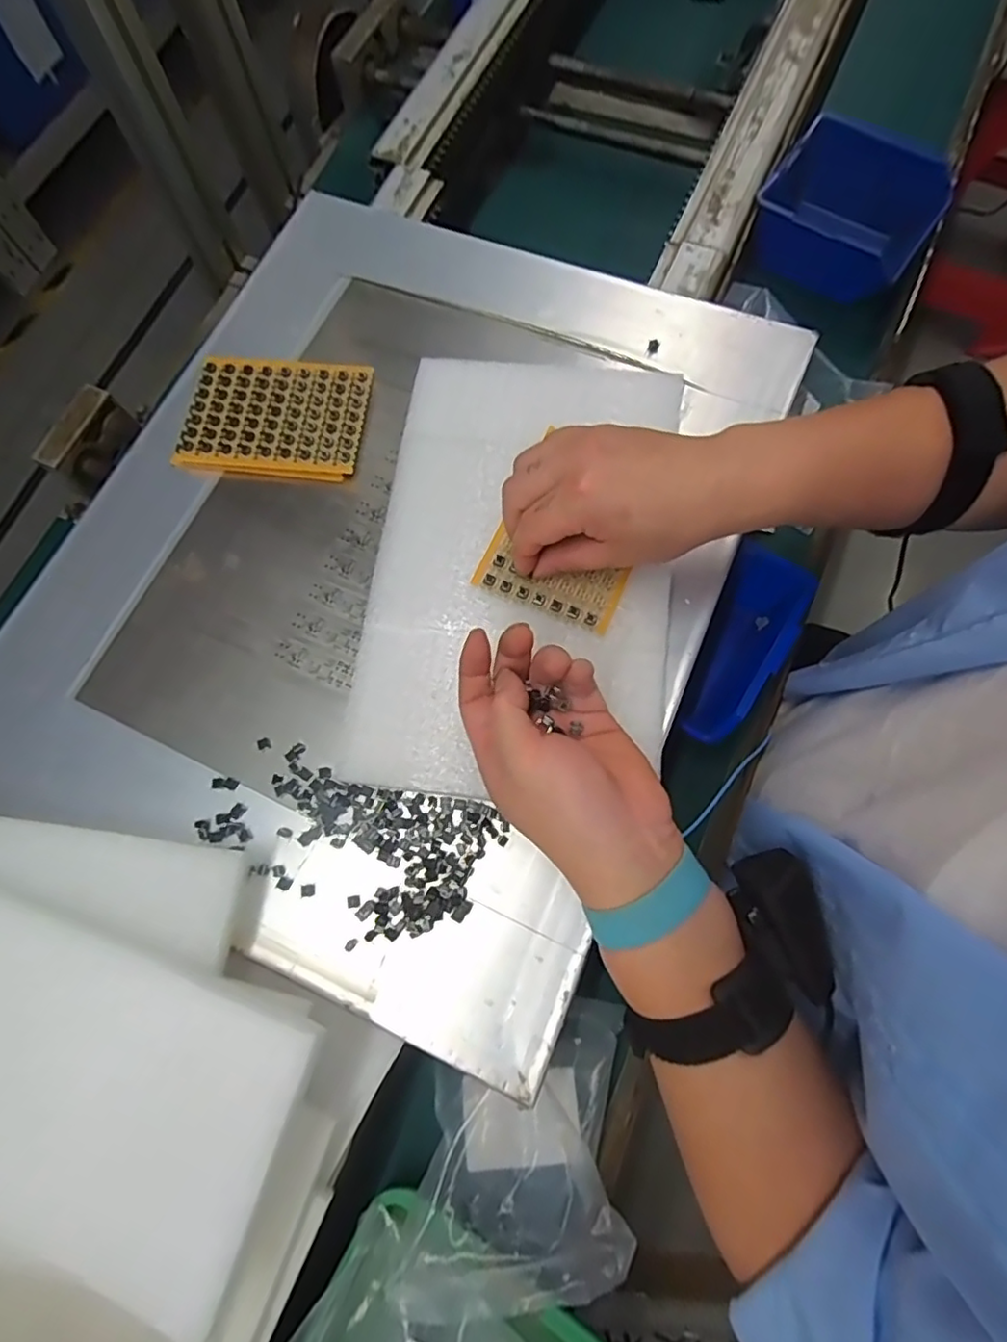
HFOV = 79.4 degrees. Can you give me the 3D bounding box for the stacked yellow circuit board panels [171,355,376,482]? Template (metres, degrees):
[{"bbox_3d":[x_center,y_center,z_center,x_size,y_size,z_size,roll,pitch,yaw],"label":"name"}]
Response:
[{"bbox_3d":[-0.160,-0.177,0.425,0.125,0.013,0.088,7,73,4],"label":"stacked yellow circuit board panels"}]

